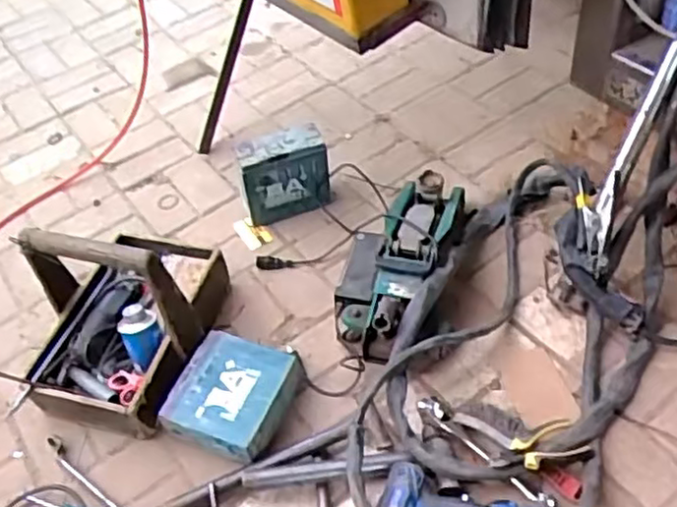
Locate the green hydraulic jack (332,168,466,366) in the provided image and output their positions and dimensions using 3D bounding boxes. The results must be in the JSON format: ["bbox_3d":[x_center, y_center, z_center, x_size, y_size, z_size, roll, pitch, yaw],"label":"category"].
[{"bbox_3d":[0.096,0.004,1.274,0.195,0.146,0.422,14,50,21],"label":"green hydraulic jack"}]

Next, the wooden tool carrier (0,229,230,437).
[{"bbox_3d":[-0.365,0.067,1.144,0.245,0.244,0.338,3,47,12],"label":"wooden tool carrier"}]

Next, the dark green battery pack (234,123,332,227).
[{"bbox_3d":[-0.108,-0.157,1.419,0.172,0.177,0.074,-19,48,-12],"label":"dark green battery pack"}]

